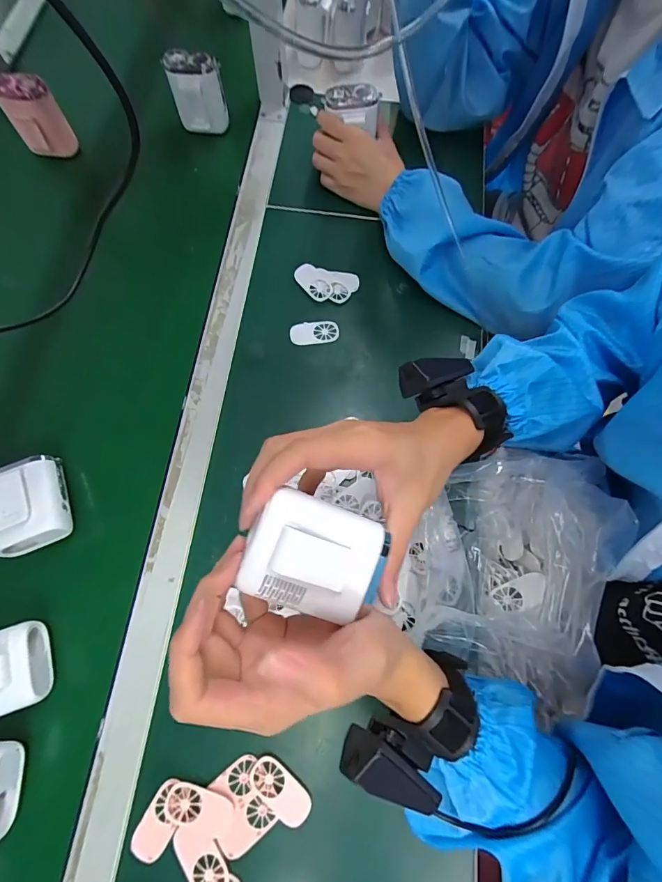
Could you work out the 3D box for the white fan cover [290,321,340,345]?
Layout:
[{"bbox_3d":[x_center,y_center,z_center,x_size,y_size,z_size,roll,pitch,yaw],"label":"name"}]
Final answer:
[{"bbox_3d":[-0.020,-0.132,0.493,0.058,0.004,0.029,-7,67,-3],"label":"white fan cover"}]

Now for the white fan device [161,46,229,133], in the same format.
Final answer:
[{"bbox_3d":[-0.188,-0.483,0.572,0.068,0.088,0.039,8,67,3],"label":"white fan device"}]

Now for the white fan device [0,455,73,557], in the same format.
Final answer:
[{"bbox_3d":[-0.297,0.062,0.394,0.065,0.030,0.086,-20,68,-9],"label":"white fan device"}]

